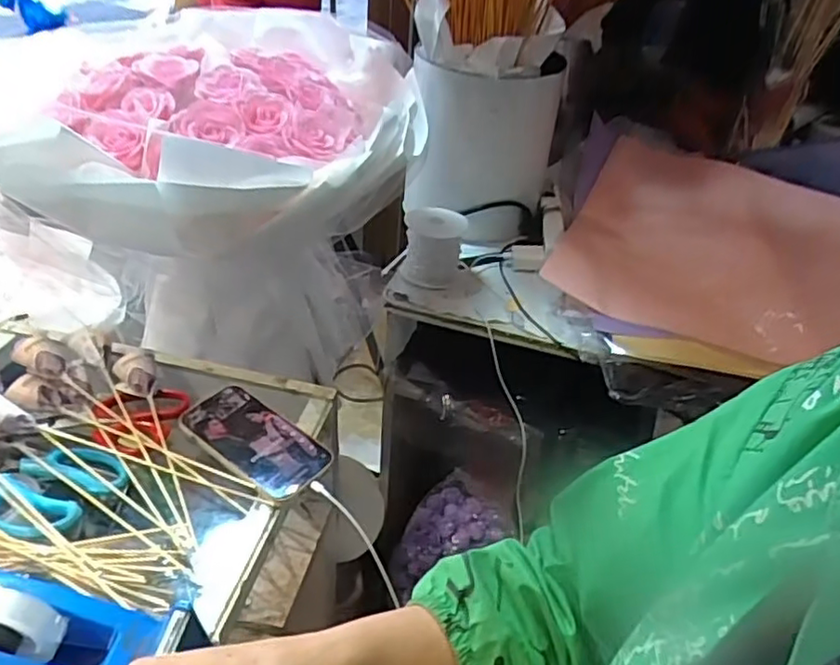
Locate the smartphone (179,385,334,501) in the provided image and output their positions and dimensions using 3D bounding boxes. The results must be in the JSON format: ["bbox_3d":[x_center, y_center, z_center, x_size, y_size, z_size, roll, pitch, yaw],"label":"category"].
[{"bbox_3d":[-0.155,0.102,0.593,0.150,0.011,0.074,25,42,23],"label":"smartphone"}]

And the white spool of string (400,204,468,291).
[{"bbox_3d":[0.020,-0.123,0.905,0.085,0.088,0.083,5,38,-1],"label":"white spool of string"}]

